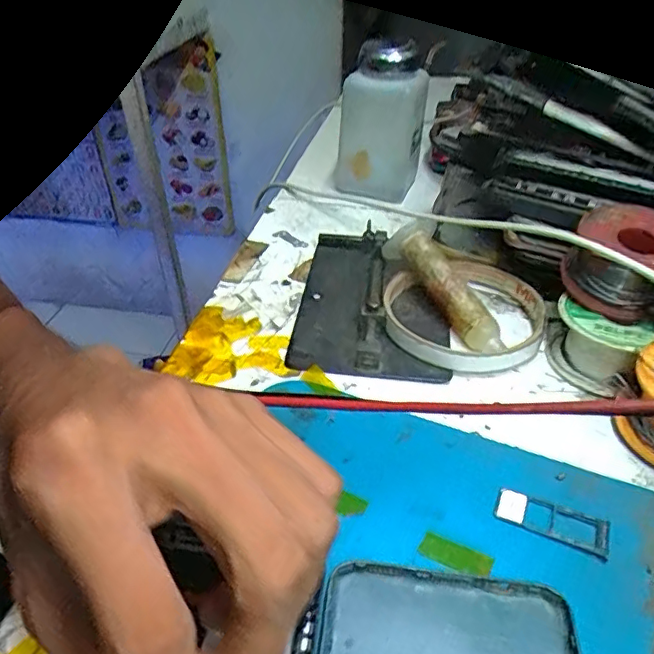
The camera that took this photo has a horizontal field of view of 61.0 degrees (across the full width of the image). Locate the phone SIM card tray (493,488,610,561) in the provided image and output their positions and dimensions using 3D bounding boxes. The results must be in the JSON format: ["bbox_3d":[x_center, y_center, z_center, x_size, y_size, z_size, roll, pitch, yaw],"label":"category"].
[{"bbox_3d":[0.081,0.069,0.200,0.038,0.004,0.015,17,41,21],"label":"phone SIM card tray"}]

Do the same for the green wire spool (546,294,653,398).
[{"bbox_3d":[0.125,0.006,0.259,0.039,0.032,0.038,0,38,0],"label":"green wire spool"}]

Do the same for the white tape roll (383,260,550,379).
[{"bbox_3d":[0.070,-0.011,0.291,0.085,0.017,0.085,0,38,0],"label":"white tape roll"}]

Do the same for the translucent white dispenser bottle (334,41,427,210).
[{"bbox_3d":[0.040,-0.153,0.412,0.062,0.095,0.070,6,39,7],"label":"translucent white dispenser bottle"}]

